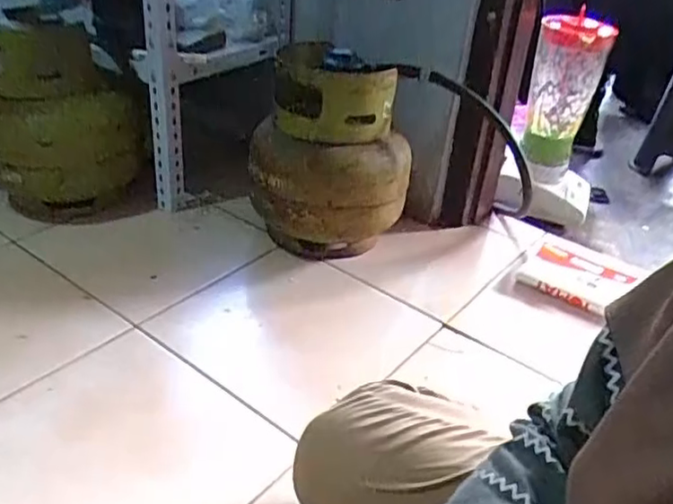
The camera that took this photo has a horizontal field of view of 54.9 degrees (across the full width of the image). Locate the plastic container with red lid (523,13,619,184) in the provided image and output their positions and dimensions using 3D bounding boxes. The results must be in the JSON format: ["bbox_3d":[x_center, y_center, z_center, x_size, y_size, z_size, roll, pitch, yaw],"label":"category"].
[{"bbox_3d":[0.364,-0.246,1.063,0.106,0.260,0.088,15,32,14],"label":"plastic container with red lid"}]

